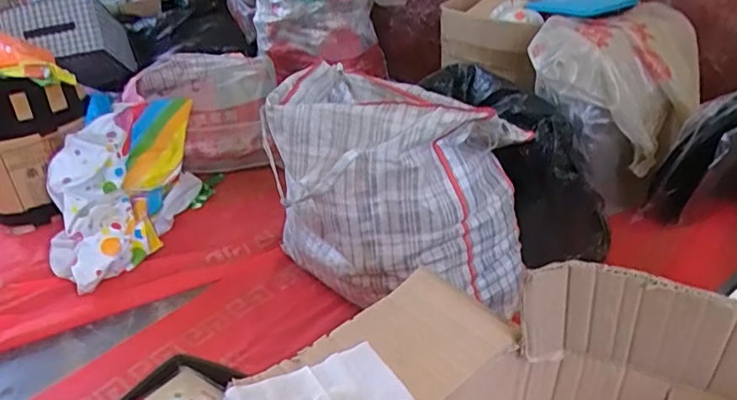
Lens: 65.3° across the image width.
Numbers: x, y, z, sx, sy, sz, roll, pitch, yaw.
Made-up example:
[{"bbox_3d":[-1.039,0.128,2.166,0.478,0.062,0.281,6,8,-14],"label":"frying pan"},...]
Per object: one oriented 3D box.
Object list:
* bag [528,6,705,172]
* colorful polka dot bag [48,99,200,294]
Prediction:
[{"bbox_3d":[0.624,-0.291,1.444,0.348,0.304,0.411,17,36,29],"label":"bag"},{"bbox_3d":[-0.640,-0.041,1.489,0.362,0.211,0.610,-10,32,-12],"label":"colorful polka dot bag"}]

